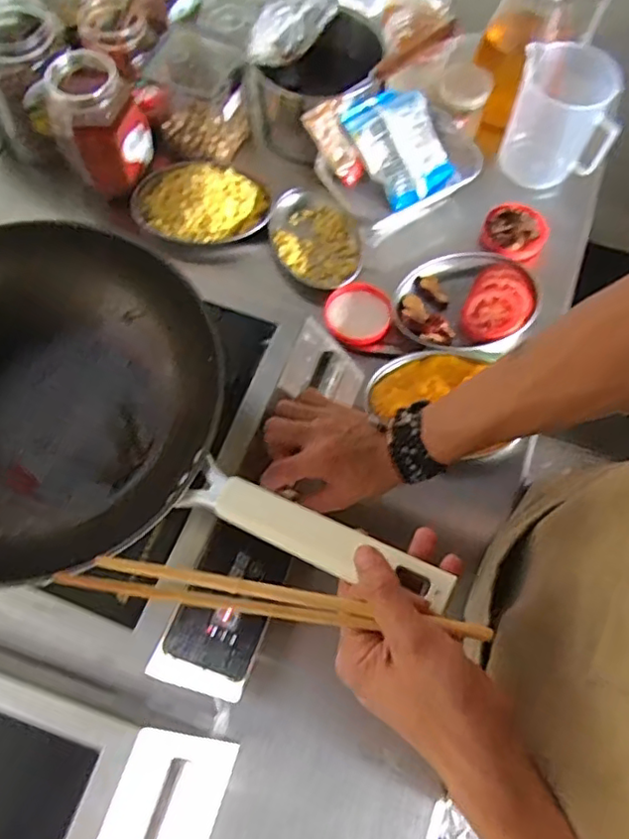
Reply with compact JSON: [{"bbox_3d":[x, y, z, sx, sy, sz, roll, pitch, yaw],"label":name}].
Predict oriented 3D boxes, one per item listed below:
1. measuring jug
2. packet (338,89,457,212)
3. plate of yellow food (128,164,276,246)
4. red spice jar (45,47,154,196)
[{"bbox_3d":[0.324,-0.398,0.805,0.130,0.154,0.117,18,68,6],"label":"measuring jug"},{"bbox_3d":[0.111,-0.358,0.791,0.105,0.035,0.143,-27,107,8],"label":"packet"},{"bbox_3d":[-0.151,-0.292,0.784,0.177,0.048,0.128,4,68,1],"label":"plate of yellow food"},{"bbox_3d":[-0.267,-0.368,0.755,0.109,0.135,0.093,-20,69,-9],"label":"red spice jar"}]

